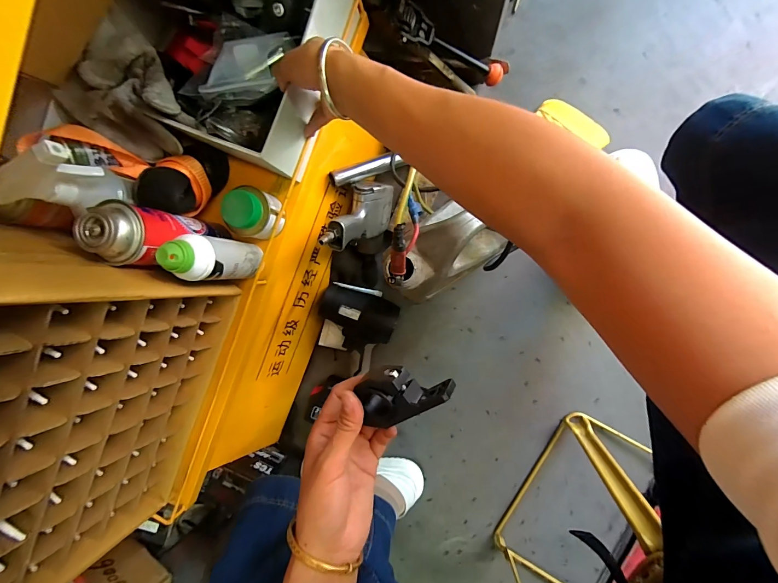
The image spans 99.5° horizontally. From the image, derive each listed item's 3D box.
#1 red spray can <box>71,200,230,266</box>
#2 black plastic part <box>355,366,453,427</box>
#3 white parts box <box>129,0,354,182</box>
[{"bbox_3d":[-0.266,-0.062,0.396,0.058,0.161,0.059,1,94,8],"label":"red spray can"},{"bbox_3d":[0.012,0.075,0.242,0.068,0.019,0.040,-13,93,8],"label":"black plastic part"},{"bbox_3d":[-0.193,-0.302,0.402,0.233,0.095,0.236,22,97,5],"label":"white parts box"}]

